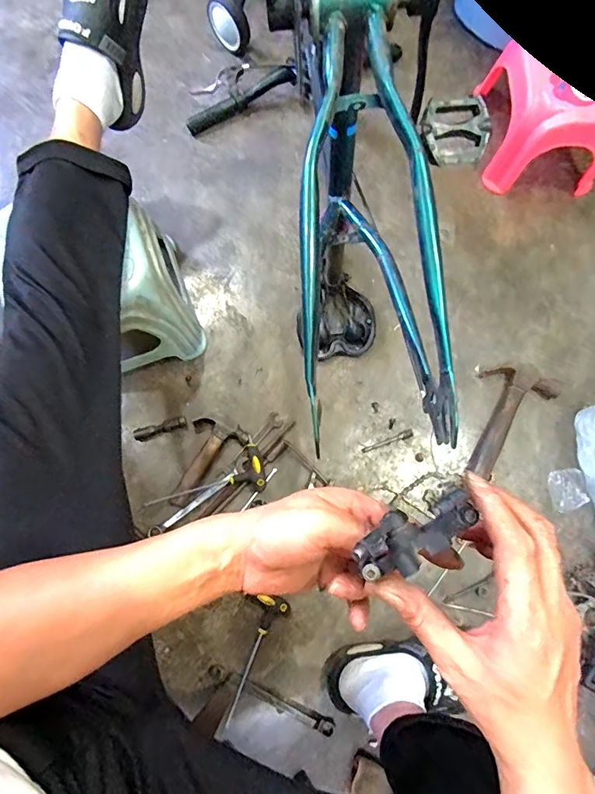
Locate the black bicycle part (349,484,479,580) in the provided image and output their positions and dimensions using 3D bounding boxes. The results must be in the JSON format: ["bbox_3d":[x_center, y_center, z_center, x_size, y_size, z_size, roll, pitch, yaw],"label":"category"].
[{"bbox_3d":[0.076,0.091,0.285,0.084,0.032,0.033,-32,79,7],"label":"black bicycle part"}]

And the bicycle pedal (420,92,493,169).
[{"bbox_3d":[0.194,-0.326,0.540,0.087,0.027,0.075,-7,99,-5],"label":"bicycle pedal"}]

